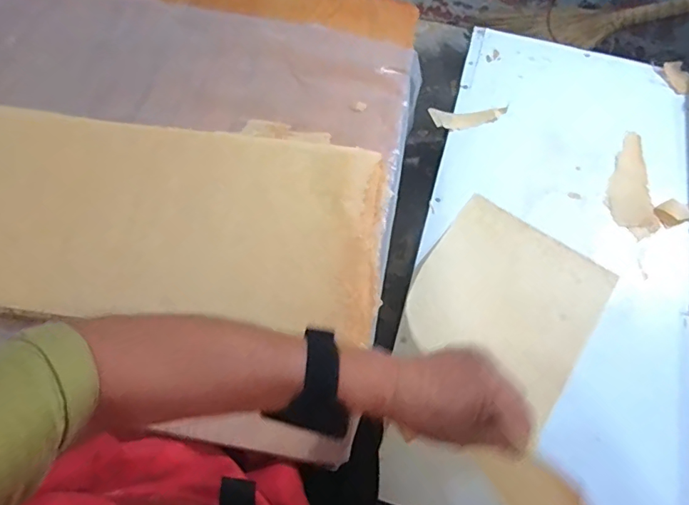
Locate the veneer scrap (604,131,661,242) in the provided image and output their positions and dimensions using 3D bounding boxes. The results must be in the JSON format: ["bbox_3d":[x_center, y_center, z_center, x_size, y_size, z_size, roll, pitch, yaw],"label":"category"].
[{"bbox_3d":[0.494,-0.123,0.836,0.083,0.008,0.220,6,64,1],"label":"veneer scrap"}]

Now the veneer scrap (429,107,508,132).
[{"bbox_3d":[0.231,-0.249,0.893,0.142,0.018,0.049,2,64,-2],"label":"veneer scrap"}]

